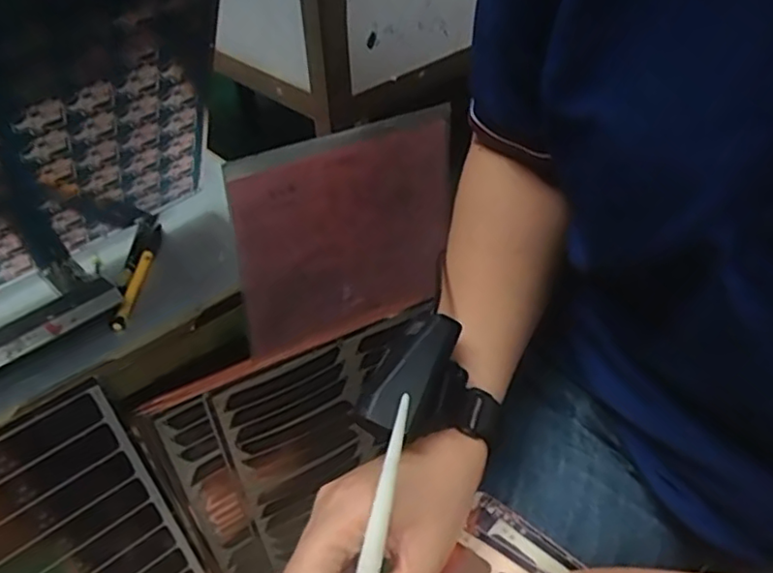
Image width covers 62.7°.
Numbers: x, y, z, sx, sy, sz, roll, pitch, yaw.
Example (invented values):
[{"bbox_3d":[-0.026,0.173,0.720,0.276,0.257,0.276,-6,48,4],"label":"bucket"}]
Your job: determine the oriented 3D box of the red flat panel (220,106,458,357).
[{"bbox_3d":[-0.028,-0.050,0.565,0.222,0.187,0.019,-25,45,-24],"label":"red flat panel"}]

